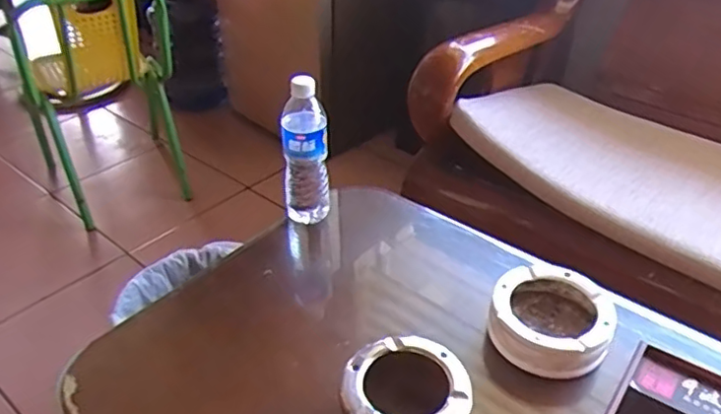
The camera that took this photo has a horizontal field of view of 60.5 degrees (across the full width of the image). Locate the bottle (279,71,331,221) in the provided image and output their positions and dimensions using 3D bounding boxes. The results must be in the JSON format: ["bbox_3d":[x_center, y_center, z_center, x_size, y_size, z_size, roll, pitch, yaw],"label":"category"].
[{"bbox_3d":[-0.082,-0.085,0.923,0.065,0.234,0.078,-3,36,-5],"label":"bottle"}]

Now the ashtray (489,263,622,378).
[{"bbox_3d":[0.232,0.138,0.754,0.145,0.055,0.134,0,36,0],"label":"ashtray"}]

